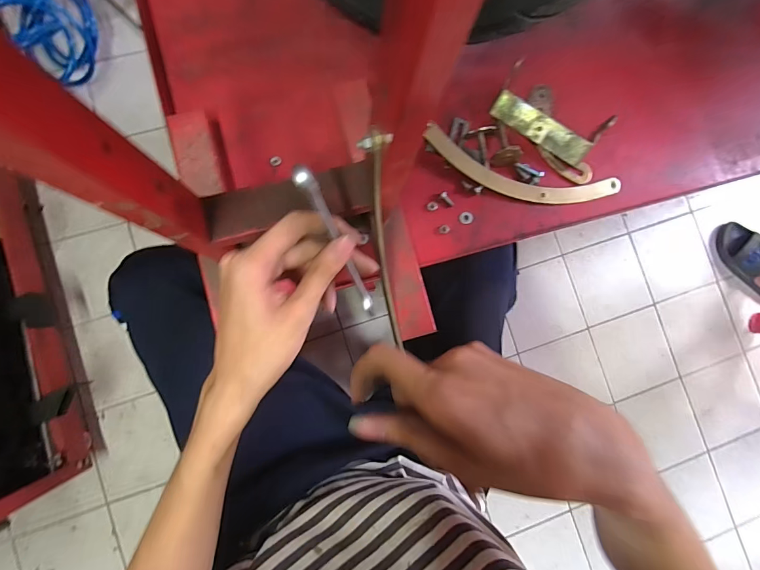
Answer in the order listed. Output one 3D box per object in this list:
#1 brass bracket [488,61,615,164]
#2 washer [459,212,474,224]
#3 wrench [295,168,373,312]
[{"bbox_3d":[0.198,-0.196,0.438,0.127,0.032,0.055,30,84,-3],"label":"brass bracket"},{"bbox_3d":[0.102,-0.079,0.430,0.016,0.004,0.015,0,86,-6],"label":"washer"},{"bbox_3d":[-0.026,-0.022,0.249,0.011,0.008,0.128,-30,134,-7],"label":"wrench"}]

